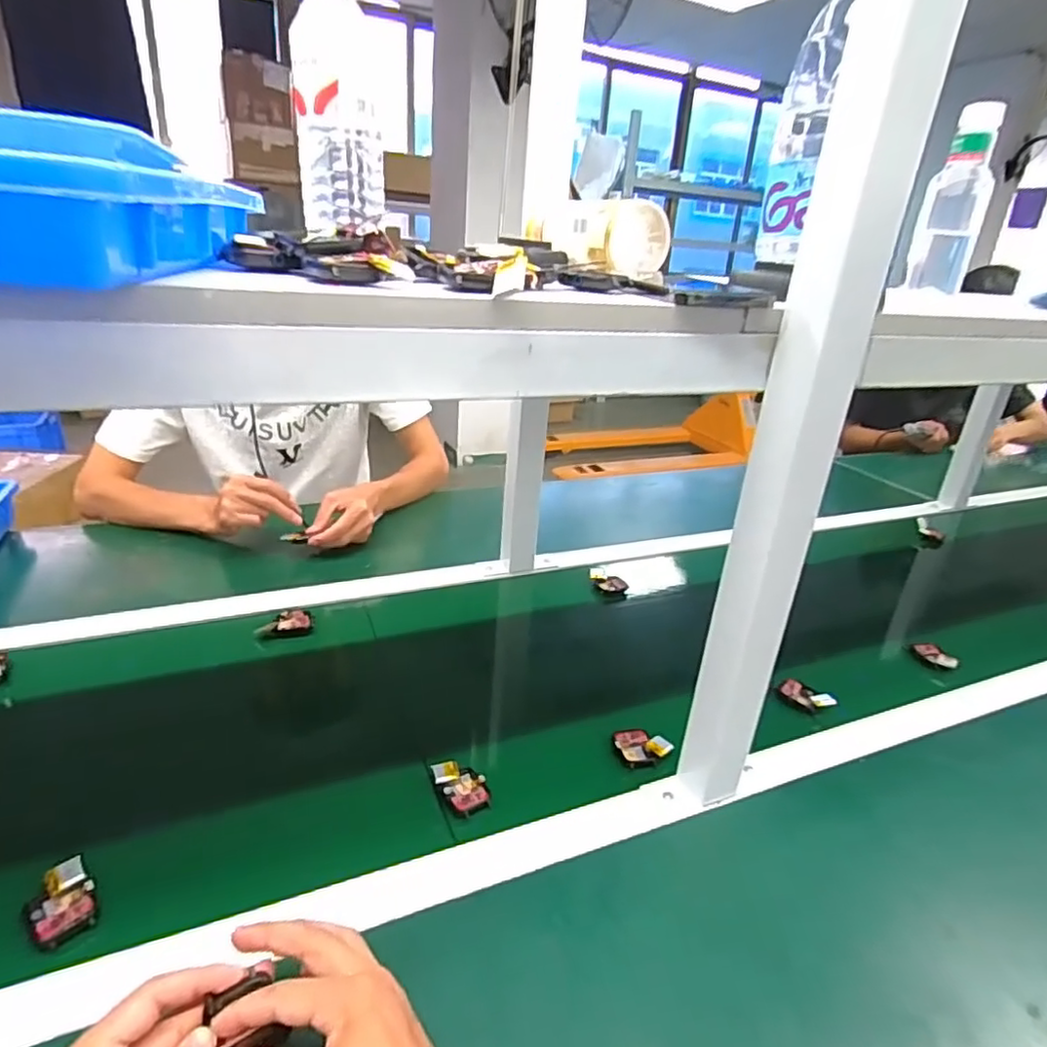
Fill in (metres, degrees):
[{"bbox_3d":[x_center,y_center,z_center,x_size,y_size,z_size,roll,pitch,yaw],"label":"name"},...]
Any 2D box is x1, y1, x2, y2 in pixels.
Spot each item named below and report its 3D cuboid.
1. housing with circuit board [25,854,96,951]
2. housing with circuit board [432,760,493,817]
[{"bbox_3d":[-0.323,0.263,0.444,0.055,0.013,0.039,25,32,37],"label":"housing with circuit board"},{"bbox_3d":[-0.054,0.234,0.568,0.036,0.019,0.056,-16,32,-37],"label":"housing with circuit board"}]

